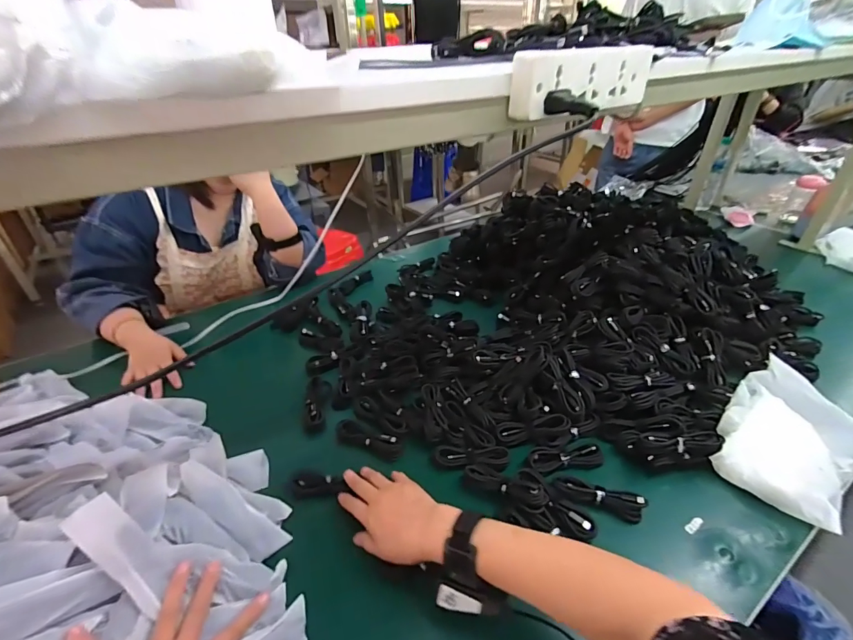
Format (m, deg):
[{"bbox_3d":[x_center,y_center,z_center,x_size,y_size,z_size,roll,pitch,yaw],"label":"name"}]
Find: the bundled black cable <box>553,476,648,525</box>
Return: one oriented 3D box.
[{"bbox_3d":[0.225,0.230,0.525,0.107,0.026,0.029,13,36,20],"label":"bundled black cable"}]

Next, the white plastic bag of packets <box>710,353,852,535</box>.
[{"bbox_3d":[0.527,0.163,0.571,0.241,0.064,0.165,-28,42,-34],"label":"white plastic bag of packets"}]

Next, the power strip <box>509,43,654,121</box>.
[{"bbox_3d":[0.150,-0.229,0.384,0.164,0.051,0.028,-20,38,-25],"label":"power strip"}]

